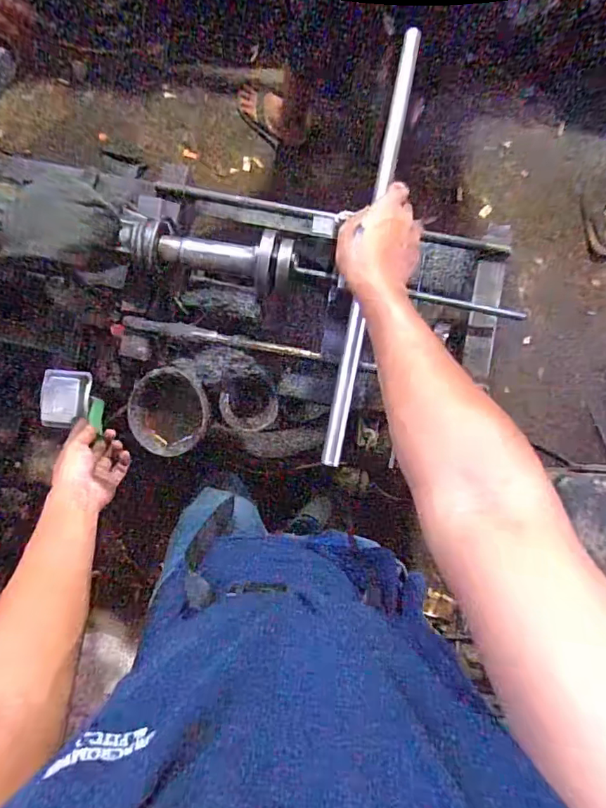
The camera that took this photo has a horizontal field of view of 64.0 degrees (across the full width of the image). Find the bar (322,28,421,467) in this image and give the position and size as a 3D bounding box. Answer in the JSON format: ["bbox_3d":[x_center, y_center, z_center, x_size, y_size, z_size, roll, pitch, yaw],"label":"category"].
[{"bbox_3d":[0.074,-0.174,0.502,0.018,0.012,0.477,11,83,2],"label":"bar"}]

